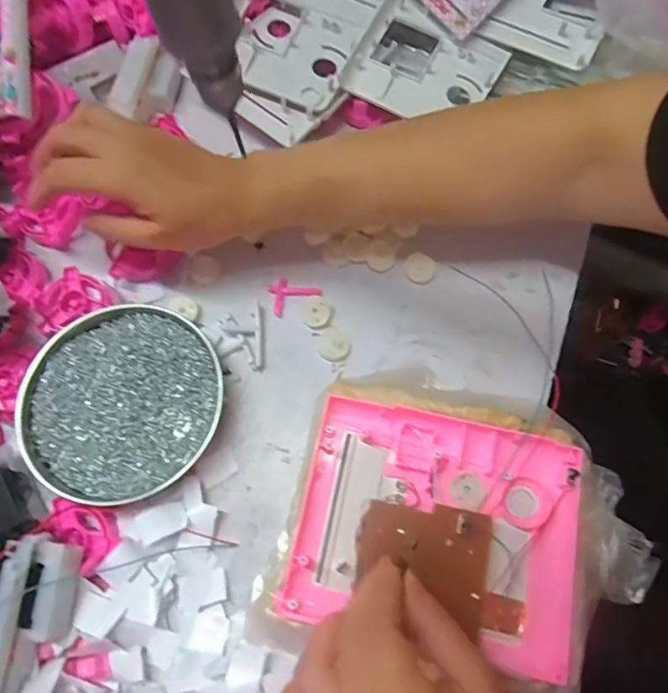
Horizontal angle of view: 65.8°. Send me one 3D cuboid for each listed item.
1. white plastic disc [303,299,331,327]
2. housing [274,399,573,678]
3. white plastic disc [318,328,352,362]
[{"bbox_3d":[-0.013,-0.026,0.393,0.021,0.006,0.023,0,71,0],"label":"white plastic disc"},{"bbox_3d":[0.062,0.108,0.314,0.164,0.016,0.131,12,72,6],"label":"housing"},{"bbox_3d":[0.001,-0.002,0.385,0.024,0.005,0.025,0,71,0],"label":"white plastic disc"}]

